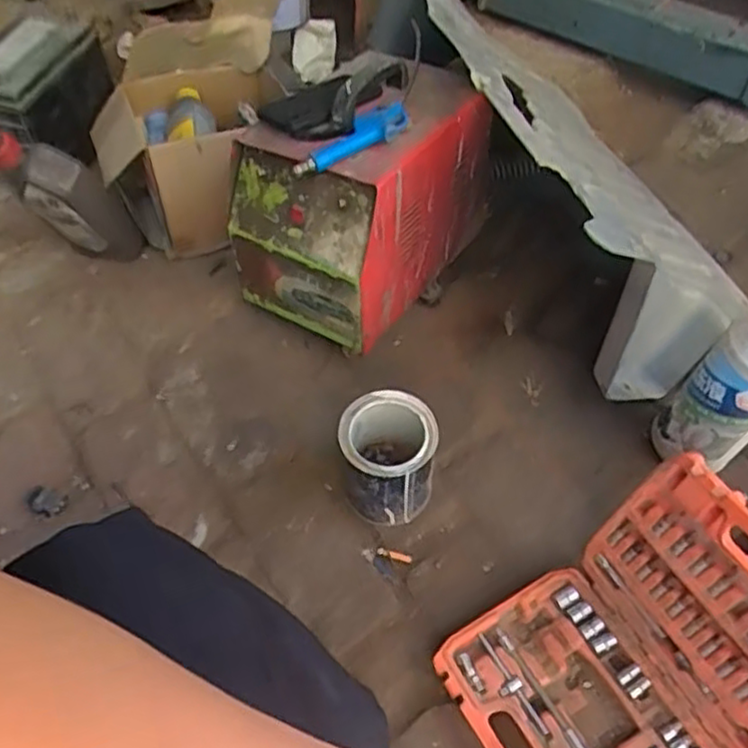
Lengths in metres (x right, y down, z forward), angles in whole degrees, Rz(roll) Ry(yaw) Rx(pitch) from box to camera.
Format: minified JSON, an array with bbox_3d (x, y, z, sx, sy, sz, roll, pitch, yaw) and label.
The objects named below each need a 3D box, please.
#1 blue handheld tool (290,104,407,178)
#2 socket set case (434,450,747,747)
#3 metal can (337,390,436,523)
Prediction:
[{"bbox_3d":[-0.027,-0.272,0.827,0.152,0.034,0.043,-28,58,-20],"label":"blue handheld tool"},{"bbox_3d":[0.240,0.272,0.653,0.276,0.200,0.245,-25,57,-18],"label":"socket set case"},{"bbox_3d":[0.016,0.098,0.814,0.102,0.126,0.103,0,53,0],"label":"metal can"}]

